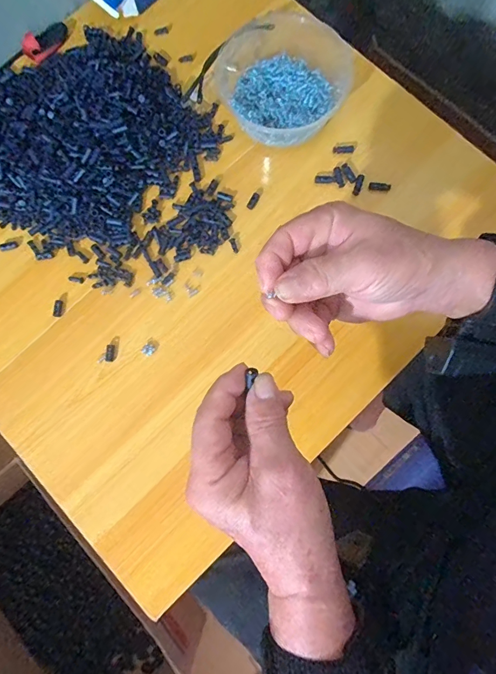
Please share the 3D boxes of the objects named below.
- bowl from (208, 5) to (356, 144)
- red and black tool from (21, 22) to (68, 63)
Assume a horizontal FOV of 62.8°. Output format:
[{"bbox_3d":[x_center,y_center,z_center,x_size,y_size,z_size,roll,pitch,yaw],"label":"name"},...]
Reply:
[{"bbox_3d":[0.035,-0.293,0.452,0.147,0.039,0.139,0,80,1],"label":"bowl"},{"bbox_3d":[-0.239,-0.352,0.478,0.057,0.023,0.020,-39,81,-6],"label":"red and black tool"}]

